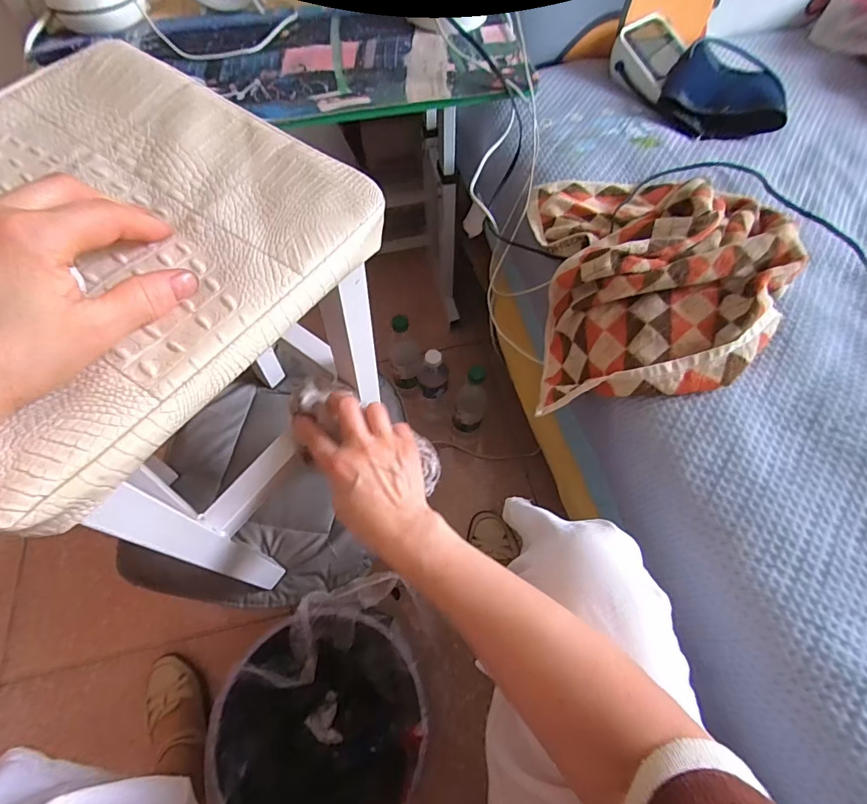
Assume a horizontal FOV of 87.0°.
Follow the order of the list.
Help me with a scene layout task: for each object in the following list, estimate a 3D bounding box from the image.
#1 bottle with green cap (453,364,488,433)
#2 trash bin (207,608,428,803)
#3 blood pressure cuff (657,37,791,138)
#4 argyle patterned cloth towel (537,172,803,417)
[{"bbox_3d":[0.074,-0.002,0.920,0.063,0.234,0.077,5,62,3],"label":"bottle with green cap"},{"bbox_3d":[-0.131,0.430,0.627,0.243,0.259,0.233,0,62,0],"label":"trash bin"},{"bbox_3d":[0.491,-0.522,0.763,0.197,0.053,0.201,30,65,15],"label":"blood pressure cuff"},{"bbox_3d":[0.303,-0.165,0.619,0.273,0.161,0.356,2,62,1],"label":"argyle patterned cloth towel"}]

